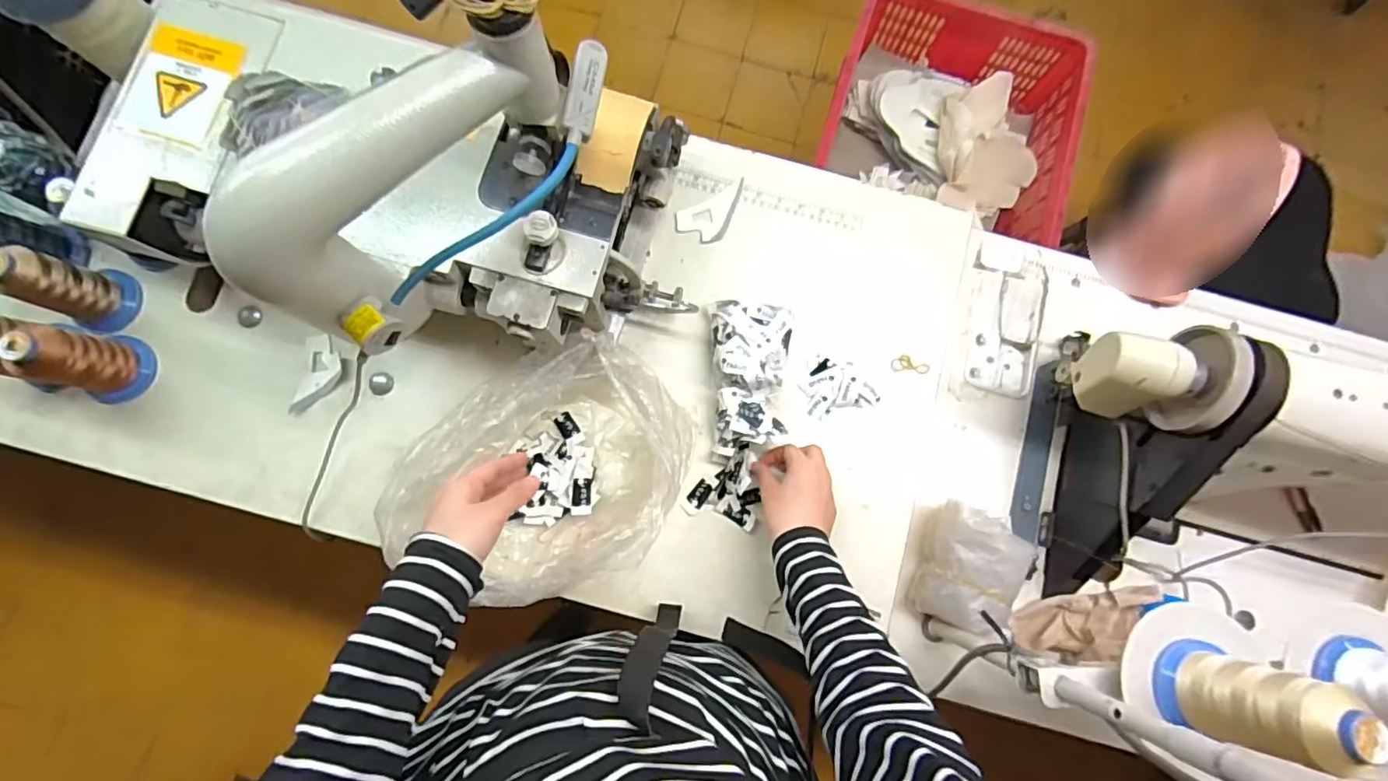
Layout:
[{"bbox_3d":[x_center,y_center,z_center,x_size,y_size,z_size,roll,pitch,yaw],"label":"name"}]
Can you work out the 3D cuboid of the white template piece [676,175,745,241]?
[{"bbox_3d":[0.025,-0.201,0.676,0.089,0.007,0.048,-29,83,-7],"label":"white template piece"}]

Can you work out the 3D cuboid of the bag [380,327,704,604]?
[{"bbox_3d":[-0.139,0.085,0.577,0.210,0.083,0.272,42,81,5],"label":"bag"}]

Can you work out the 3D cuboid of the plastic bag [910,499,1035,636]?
[{"bbox_3d":[0.289,0.186,0.619,0.087,0.073,0.121,18,80,0],"label":"plastic bag"}]

